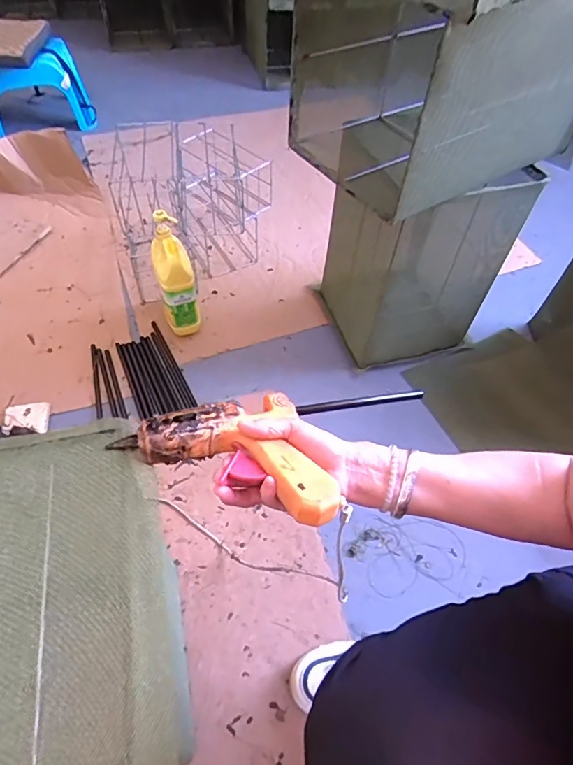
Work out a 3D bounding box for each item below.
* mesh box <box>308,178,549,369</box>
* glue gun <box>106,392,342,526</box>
[{"bbox_3d":[0.254,-0.267,0.979,0.278,0.398,0.273,-13,56,-13],"label":"mesh box"},{"bbox_3d":[-0.040,0.051,0.453,0.207,0.034,0.122,16,54,16],"label":"glue gun"}]

